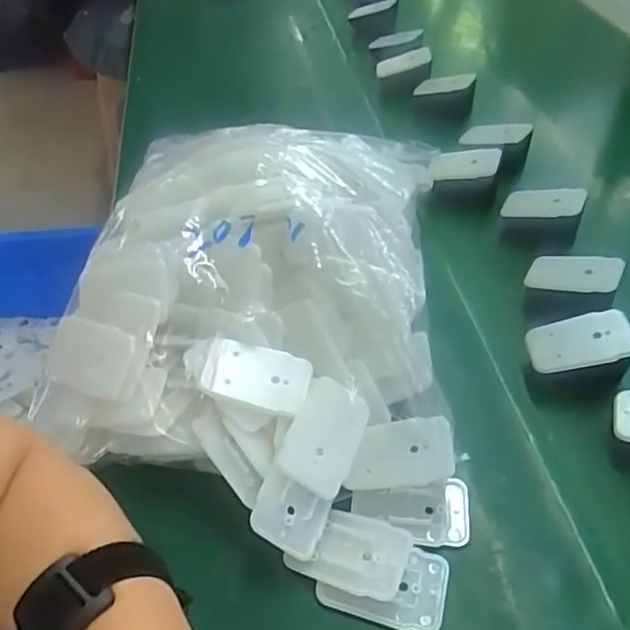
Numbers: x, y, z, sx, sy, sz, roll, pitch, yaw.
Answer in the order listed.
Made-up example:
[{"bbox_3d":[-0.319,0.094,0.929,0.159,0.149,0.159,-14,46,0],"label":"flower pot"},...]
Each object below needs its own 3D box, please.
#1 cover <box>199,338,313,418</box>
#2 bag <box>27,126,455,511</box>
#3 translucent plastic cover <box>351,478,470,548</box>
[{"bbox_3d":[-0.036,0.039,0.394,0.065,0.007,0.042,14,58,-4],"label":"cover"},{"bbox_3d":[-0.042,-0.025,0.459,0.259,0.123,0.299,1,44,5],"label":"bag"},{"bbox_3d":[0.058,0.118,0.374,0.069,0.008,0.038,-1,44,4],"label":"translucent plastic cover"}]

